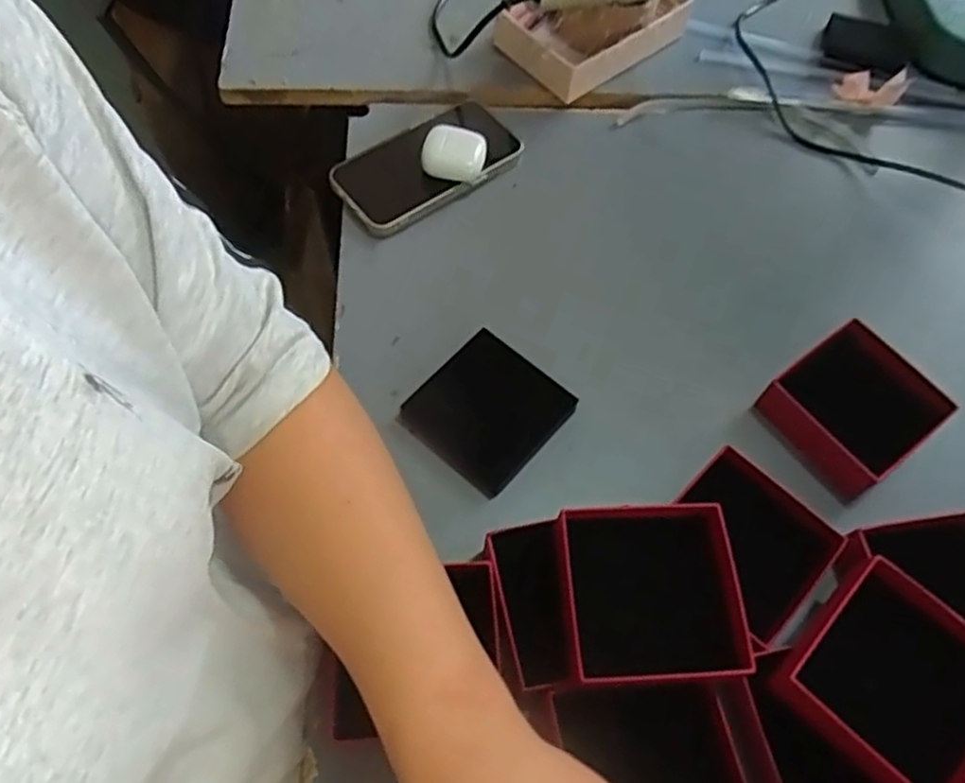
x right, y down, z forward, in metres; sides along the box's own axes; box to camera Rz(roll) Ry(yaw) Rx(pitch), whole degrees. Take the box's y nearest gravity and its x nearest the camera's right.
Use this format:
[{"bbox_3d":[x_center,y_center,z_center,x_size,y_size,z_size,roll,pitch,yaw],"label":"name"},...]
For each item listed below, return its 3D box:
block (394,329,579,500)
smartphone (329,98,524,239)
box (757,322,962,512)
[{"bbox_3d":[0.003,0.012,0.481,0.084,0.016,0.085,39,66,17],"label":"block"},{"bbox_3d":[-0.041,-0.180,0.574,0.148,0.015,0.076,-39,70,-21],"label":"smartphone"},{"bbox_3d":[0.244,0.010,0.485,0.091,0.031,0.086,-33,67,-19],"label":"box"}]

